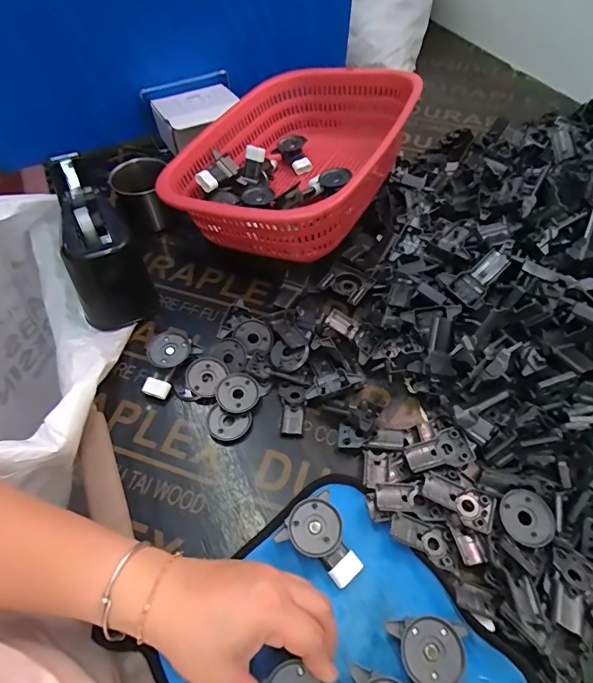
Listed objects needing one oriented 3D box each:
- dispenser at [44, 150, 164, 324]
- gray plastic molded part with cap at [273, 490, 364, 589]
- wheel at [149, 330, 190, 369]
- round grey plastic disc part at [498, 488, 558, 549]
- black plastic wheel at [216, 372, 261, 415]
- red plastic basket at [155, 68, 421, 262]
[{"bbox_3d":[-0.242,-0.121,0.518,0.081,0.103,0.203,-25,58,-15],"label":"dispenser"},{"bbox_3d":[0.017,0.161,0.348,0.050,0.026,0.064,-24,58,-15],"label":"gray plastic molded part with cap"},{"bbox_3d":[-0.132,0.009,0.455,0.036,0.006,0.041,41,72,3],"label":"wheel"},{"bbox_3d":[0.188,0.144,0.358,0.042,0.011,0.043,0,55,1],"label":"round grey plastic disc part"},{"bbox_3d":[-0.059,0.052,0.441,0.043,0.011,0.038,-27,59,-17],"label":"black plastic wheel"},{"bbox_3d":[0.000,-0.239,0.580,0.245,0.134,0.344,21,58,15],"label":"red plastic basket"}]

